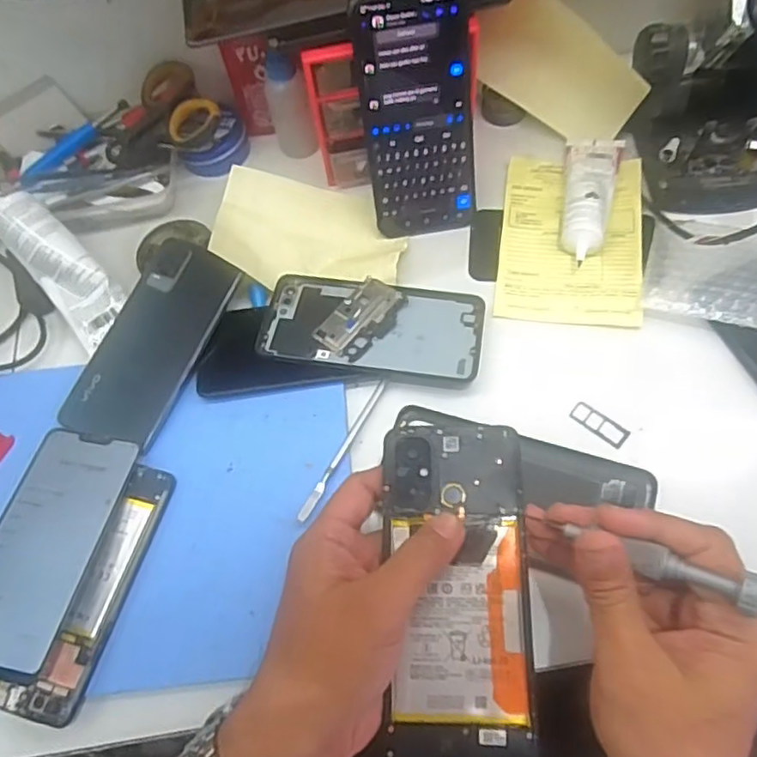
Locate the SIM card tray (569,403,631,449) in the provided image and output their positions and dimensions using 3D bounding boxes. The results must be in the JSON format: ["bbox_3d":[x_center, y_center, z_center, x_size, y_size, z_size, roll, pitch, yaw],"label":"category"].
[{"bbox_3d":[0.147,0.029,0.407,0.039,0.004,0.016,38,73,21],"label":"SIM card tray"}]

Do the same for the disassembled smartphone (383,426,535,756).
[{"bbox_3d":[0.039,0.111,0.309,0.071,0.006,0.174,-1,74,3],"label":"disassembled smartphone"}]

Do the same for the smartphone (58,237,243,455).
[{"bbox_3d":[-0.162,-0.027,0.439,0.076,0.008,0.153,19,74,15],"label":"smartphone"}]

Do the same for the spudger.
[{"bbox_3d":[-0.022,0.044,0.402,0.007,0.009,0.111,24,69,14],"label":"spudger"}]

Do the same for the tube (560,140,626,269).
[{"bbox_3d":[0.165,-0.143,0.473,0.041,0.022,0.125,8,65,9],"label":"tube"}]

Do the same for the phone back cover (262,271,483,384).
[{"bbox_3d":[-0.004,-0.037,0.442,0.155,0.010,0.073,8,65,9],"label":"phone back cover"}]

